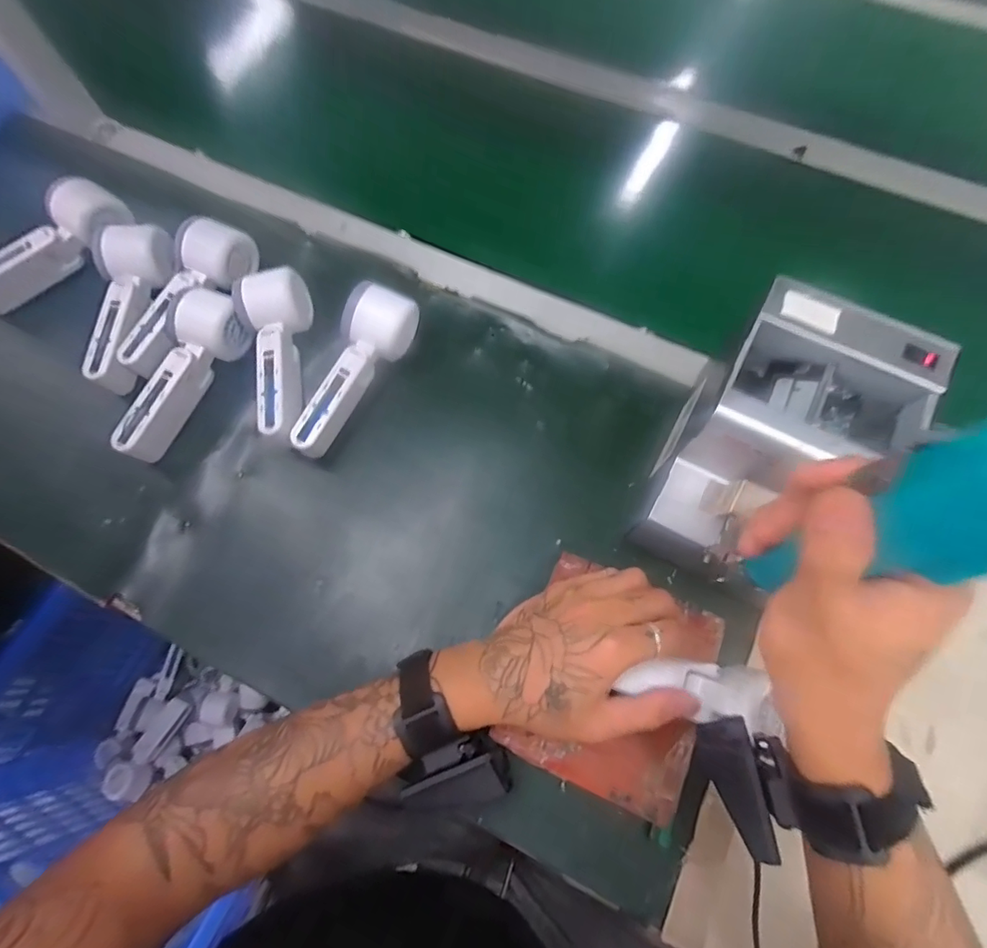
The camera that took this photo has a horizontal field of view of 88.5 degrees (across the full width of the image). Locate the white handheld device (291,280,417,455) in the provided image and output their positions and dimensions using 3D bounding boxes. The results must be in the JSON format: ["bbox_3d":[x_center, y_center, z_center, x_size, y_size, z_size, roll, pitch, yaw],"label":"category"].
[{"bbox_3d":[-0.131,-0.093,0.452,0.050,0.058,0.160,30,73,11],"label":"white handheld device"}]

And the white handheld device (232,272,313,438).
[{"bbox_3d":[-0.191,-0.104,0.455,0.056,0.060,0.148,-12,70,-4],"label":"white handheld device"}]

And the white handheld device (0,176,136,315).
[{"bbox_3d":[-0.418,-0.214,0.477,0.039,0.076,0.156,39,75,13],"label":"white handheld device"}]

